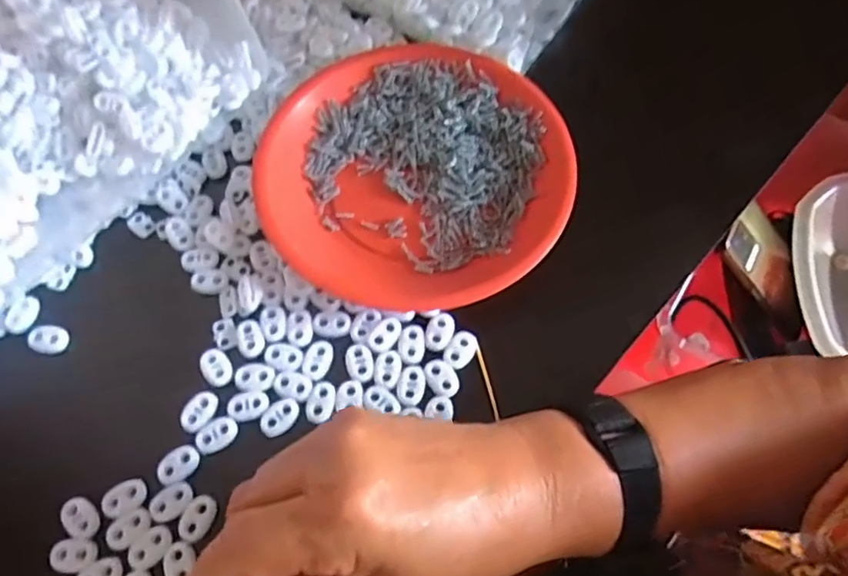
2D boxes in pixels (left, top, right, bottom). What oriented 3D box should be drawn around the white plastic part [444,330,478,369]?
[{"bbox_3d":[0.022,0.035,0.351,0.015,0.004,0.023,25,69,12],"label":"white plastic part"}]

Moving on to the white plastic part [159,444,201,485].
[{"bbox_3d":[-0.132,0.094,0.327,0.023,0.004,0.016,-37,70,-14],"label":"white plastic part"}]

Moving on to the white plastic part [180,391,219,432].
[{"bbox_3d":[-0.125,0.068,0.338,0.015,0.004,0.023,27,69,13],"label":"white plastic part"}]

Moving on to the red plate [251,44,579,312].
[{"bbox_3d":[-0.007,-0.078,0.390,0.188,0.022,0.181,0,66,1],"label":"red plate"}]

